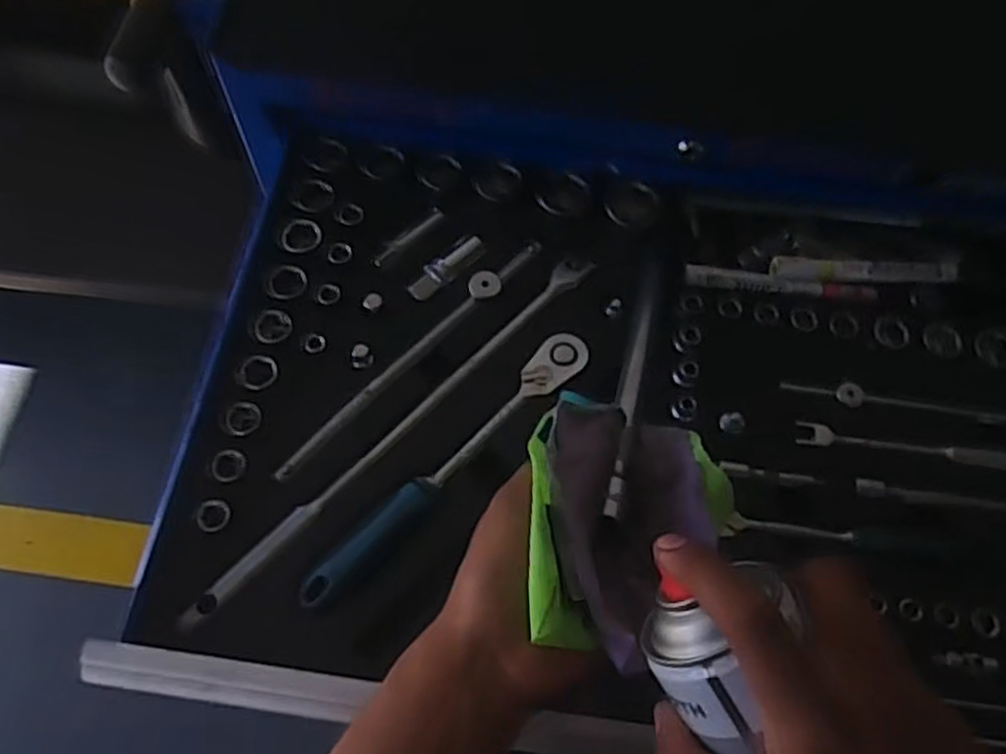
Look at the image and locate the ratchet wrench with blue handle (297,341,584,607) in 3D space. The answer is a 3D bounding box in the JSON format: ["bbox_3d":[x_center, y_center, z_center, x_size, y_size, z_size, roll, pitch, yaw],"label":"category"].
[{"bbox_3d":[-0.034,0.052,0.480,0.232,0.022,0.029,-39,72,-19],"label":"ratchet wrench with blue handle"}]

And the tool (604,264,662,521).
[{"bbox_3d":[0.078,-0.001,0.448,0.012,0.014,0.209,15,47,4],"label":"tool"}]

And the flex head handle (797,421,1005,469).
[{"bbox_3d":[0.282,0.049,0.494,0.182,0.013,0.015,7,65,1],"label":"flex head handle"}]

